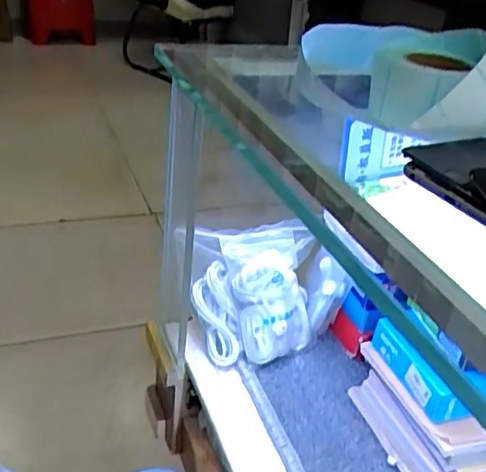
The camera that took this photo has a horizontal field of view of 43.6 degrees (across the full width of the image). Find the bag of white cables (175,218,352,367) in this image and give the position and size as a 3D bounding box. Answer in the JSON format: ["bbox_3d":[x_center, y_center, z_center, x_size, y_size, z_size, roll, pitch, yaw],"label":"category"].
[{"bbox_3d":[0.020,0.057,0.612,0.147,0.111,0.094,-6,33,-20],"label":"bag of white cables"}]

